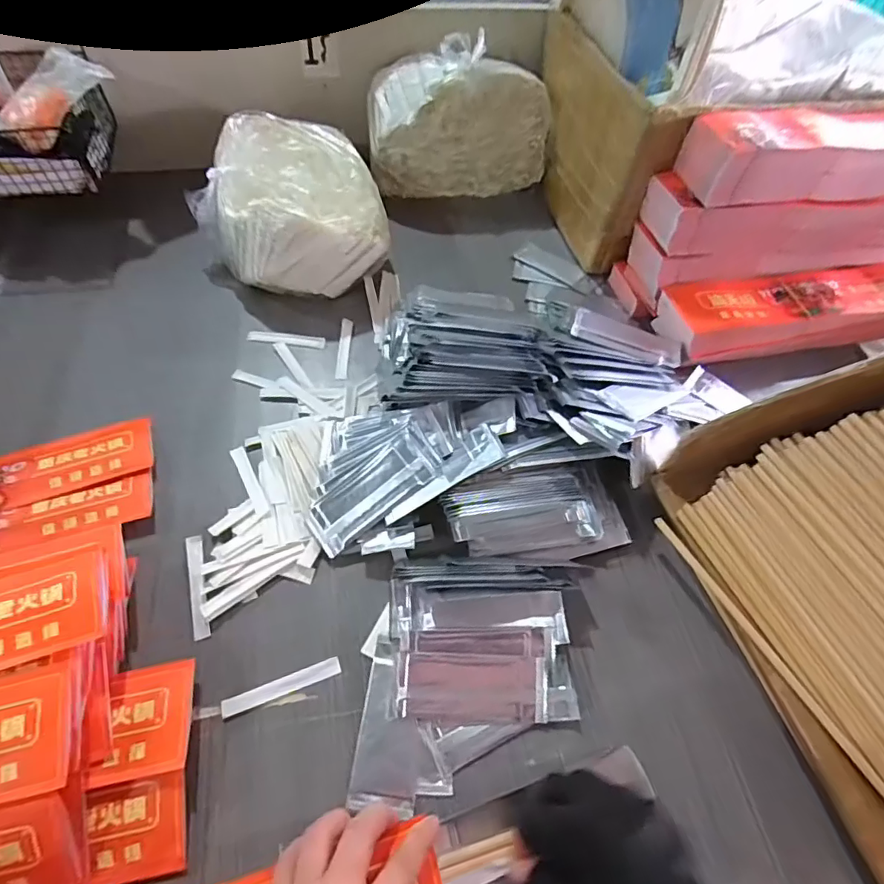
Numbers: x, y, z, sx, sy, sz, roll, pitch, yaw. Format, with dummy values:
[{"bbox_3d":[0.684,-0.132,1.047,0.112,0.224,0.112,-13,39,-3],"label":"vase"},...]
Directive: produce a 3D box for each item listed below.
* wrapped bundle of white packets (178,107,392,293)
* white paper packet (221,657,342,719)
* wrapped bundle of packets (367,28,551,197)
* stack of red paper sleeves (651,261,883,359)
[{"bbox_3d":[-0.193,-0.296,0.660,0.210,0.123,0.253,-15,59,-14],"label":"wrapped bundle of white packets"},{"bbox_3d":[-0.127,0.194,0.418,0.091,0.007,0.014,-17,60,-15],"label":"white paper packet"},{"bbox_3d":[0.024,-0.450,0.750,0.251,0.174,0.084,-4,57,-7],"label":"wrapped bundle of packets"},{"bbox_3d":[0.439,-0.163,0.651,0.343,0.051,0.108,-12,58,-12],"label":"stack of red paper sleeves"}]

